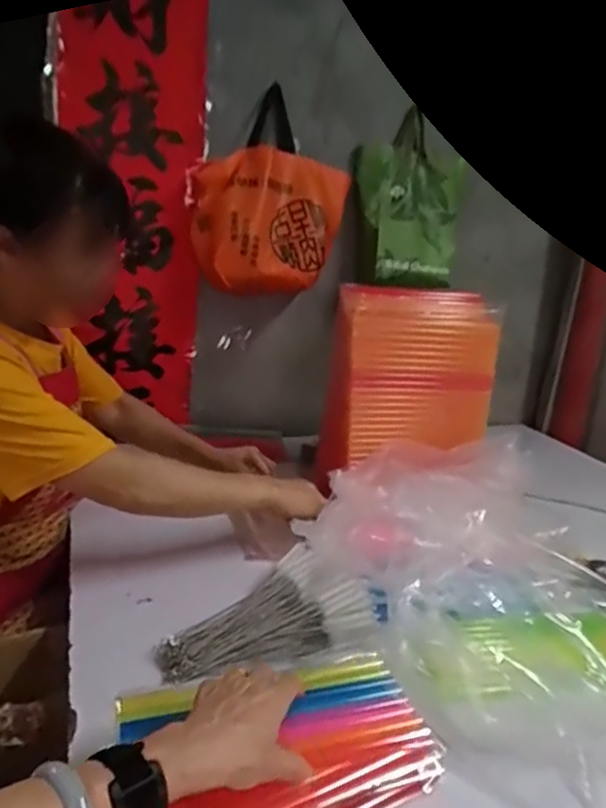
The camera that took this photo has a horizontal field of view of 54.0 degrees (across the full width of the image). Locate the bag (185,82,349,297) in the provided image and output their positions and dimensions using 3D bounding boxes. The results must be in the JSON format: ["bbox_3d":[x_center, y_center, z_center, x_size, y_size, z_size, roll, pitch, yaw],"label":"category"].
[{"bbox_3d":[-0.061,-0.421,1.250,0.313,0.373,0.153,3,16,-6],"label":"bag"}]

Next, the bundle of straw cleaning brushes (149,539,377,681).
[{"bbox_3d":[-0.054,0.262,0.736,0.265,0.055,0.198,-17,28,-30],"label":"bundle of straw cleaning brushes"}]

